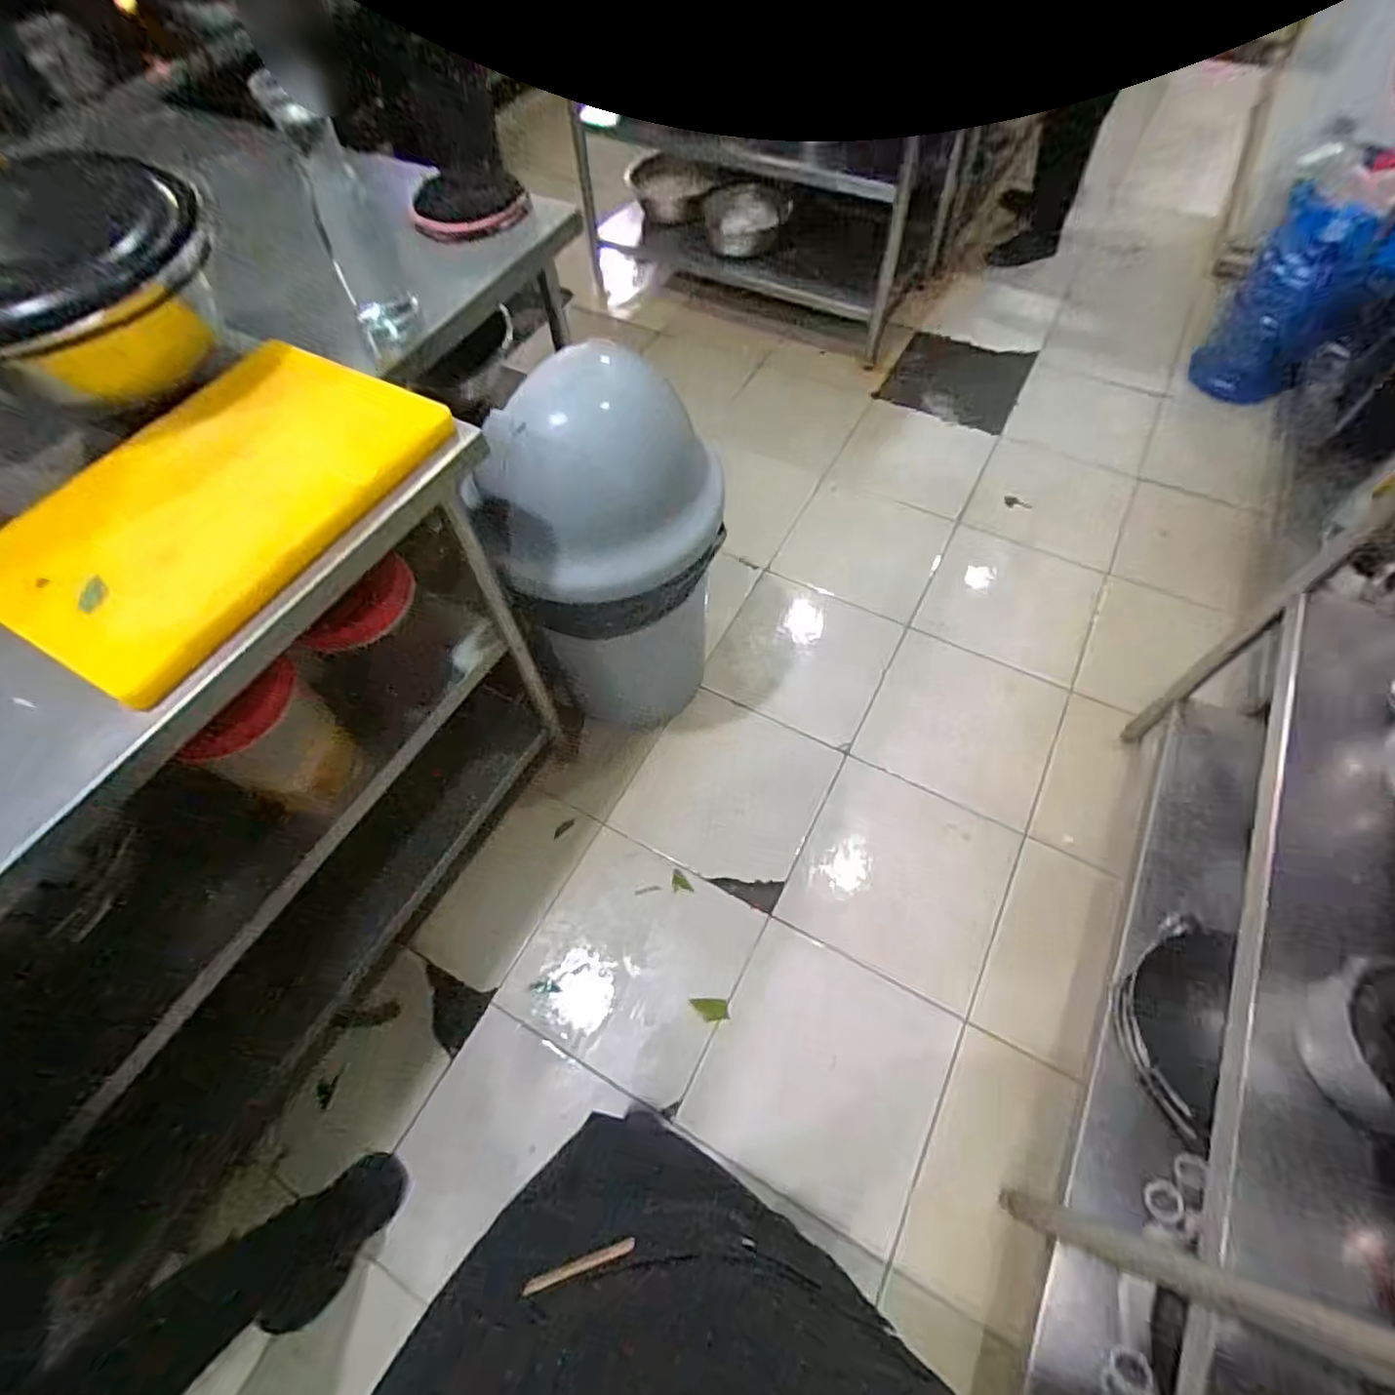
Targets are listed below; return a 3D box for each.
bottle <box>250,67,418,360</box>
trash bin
[{"bbox_3d":[-0.463,-0.629,0.882,0.078,0.282,0.082,-19,62,-9],"label":"bottle"},{"bbox_3d":[-0.134,-0.204,1.231,0.356,0.786,0.354,-2,61,1],"label":"trash bin"}]

